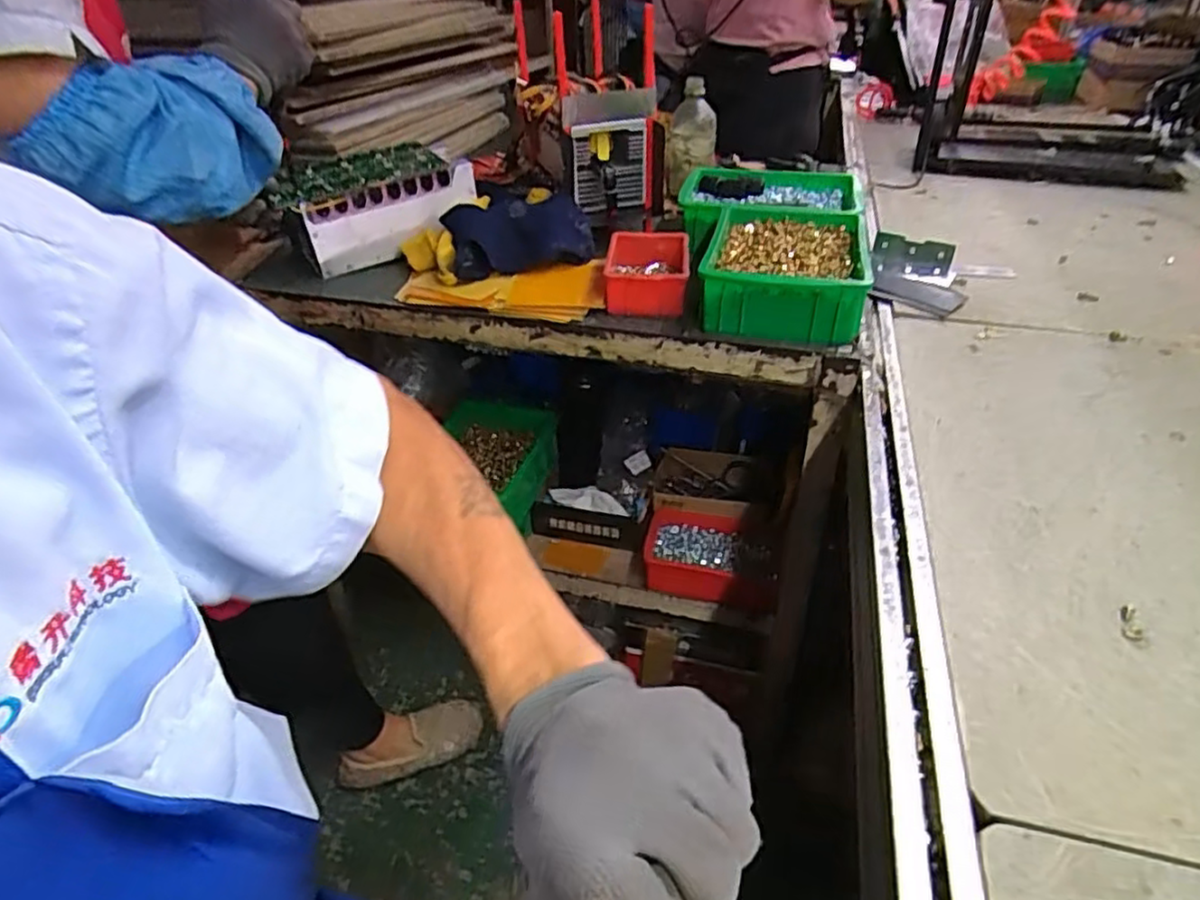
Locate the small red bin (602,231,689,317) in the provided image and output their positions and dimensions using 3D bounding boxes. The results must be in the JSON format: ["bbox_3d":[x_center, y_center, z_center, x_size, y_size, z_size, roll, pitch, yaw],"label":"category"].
[{"bbox_3d":[0.056,-0.220,0.837,0.104,0.052,0.153,4,36,6],"label":"small red bin"}]

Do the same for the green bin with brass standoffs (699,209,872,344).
[{"bbox_3d":[0.222,-0.212,0.820,0.176,0.083,0.251,9,37,13],"label":"green bin with brass standoffs"}]

